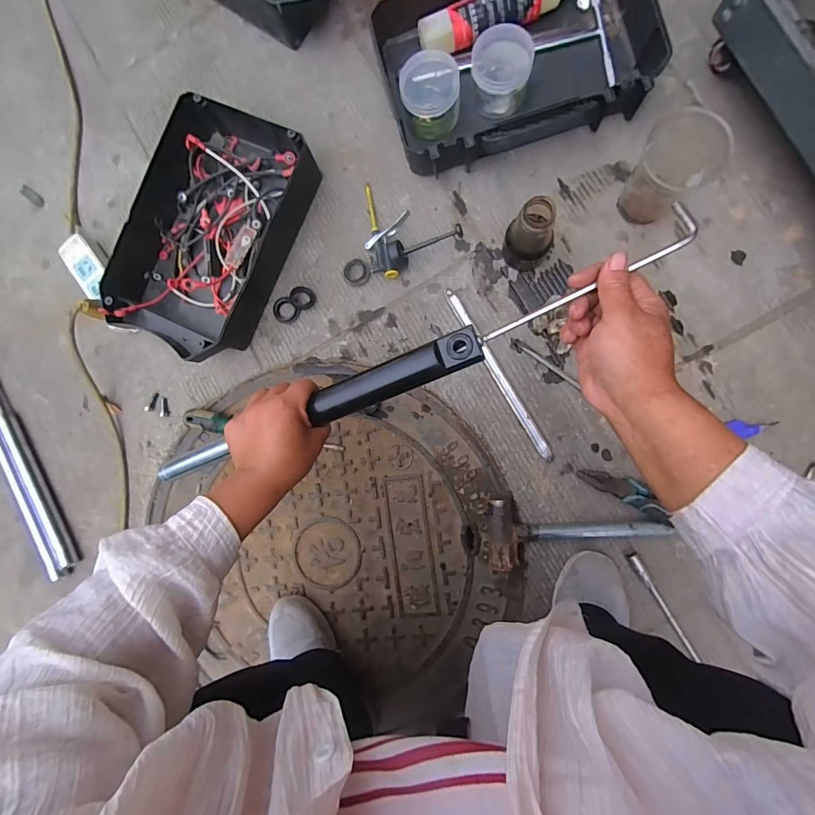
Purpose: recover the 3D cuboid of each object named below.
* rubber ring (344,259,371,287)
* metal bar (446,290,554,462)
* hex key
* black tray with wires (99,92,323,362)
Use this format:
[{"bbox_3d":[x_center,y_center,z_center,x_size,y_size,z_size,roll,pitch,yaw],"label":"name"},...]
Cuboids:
[{"bbox_3d":[-0.079,-0.210,0.610,0.039,0.007,0.046,-39,84,5],"label":"rubber ring"},{"bbox_3d":[0.135,-0.049,0.584,0.017,0.009,0.290,-30,85,6],"label":"metal bar"},{"bbox_3d":[0.147,-0.107,0.331,0.182,0.008,0.031,-29,85,15],"label":"hex key"},{"bbox_3d":[-0.295,-0.263,0.604,0.225,0.078,0.357,24,91,8],"label":"black tray with wires"}]

